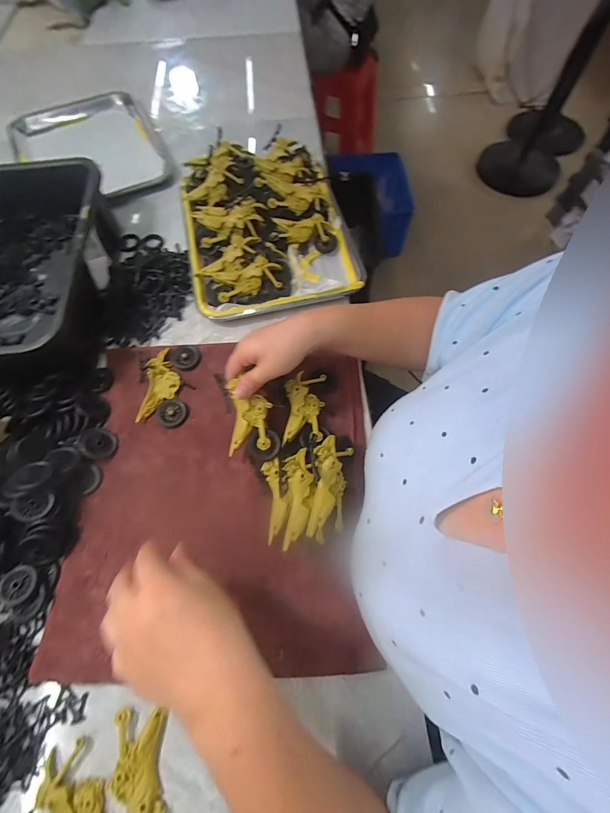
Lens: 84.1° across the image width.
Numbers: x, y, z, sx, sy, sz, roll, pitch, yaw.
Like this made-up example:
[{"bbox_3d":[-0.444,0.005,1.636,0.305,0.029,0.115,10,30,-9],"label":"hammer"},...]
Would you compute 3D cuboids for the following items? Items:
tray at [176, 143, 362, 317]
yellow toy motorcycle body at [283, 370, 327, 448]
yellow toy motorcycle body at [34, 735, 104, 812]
[{"bbox_3d":[-0.068,-0.302,0.551,0.251,0.064,0.334,-12,66,-4],"label":"tray"},{"bbox_3d":[-0.001,0.002,0.430,0.048,0.027,0.098,3,66,3],"label":"yellow toy motorcycle body"},{"bbox_3d":[-0.193,0.345,0.285,0.046,0.011,0.098,-37,70,-14],"label":"yellow toy motorcycle body"}]

